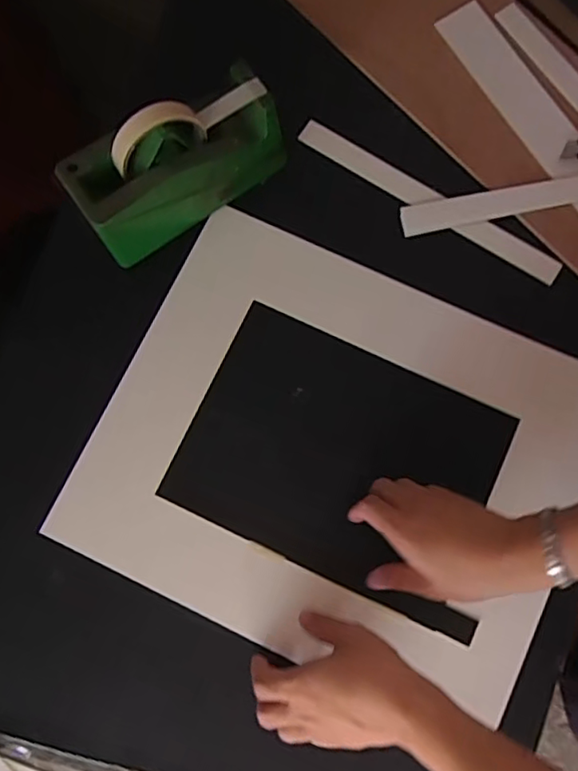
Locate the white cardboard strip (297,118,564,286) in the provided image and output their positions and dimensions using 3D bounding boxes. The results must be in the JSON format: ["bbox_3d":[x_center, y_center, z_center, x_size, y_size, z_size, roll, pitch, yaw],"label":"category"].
[{"bbox_3d":[0.142,-0.191,0.612,0.297,0.006,0.026,32,88,5],"label":"white cardboard strip"}]

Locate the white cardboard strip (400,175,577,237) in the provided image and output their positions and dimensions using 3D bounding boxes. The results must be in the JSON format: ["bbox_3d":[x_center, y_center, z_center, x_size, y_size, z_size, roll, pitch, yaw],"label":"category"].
[{"bbox_3d":[0.223,-0.189,0.607,0.216,0.005,0.032,-11,79,-1],"label":"white cardboard strip"}]

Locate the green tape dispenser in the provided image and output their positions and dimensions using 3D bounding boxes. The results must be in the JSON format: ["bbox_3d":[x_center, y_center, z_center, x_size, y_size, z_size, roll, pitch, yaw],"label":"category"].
[{"bbox_3d":[-0.105,-0.207,0.559,0.203,0.120,0.080,-34,80,-5],"label":"green tape dispenser"}]

